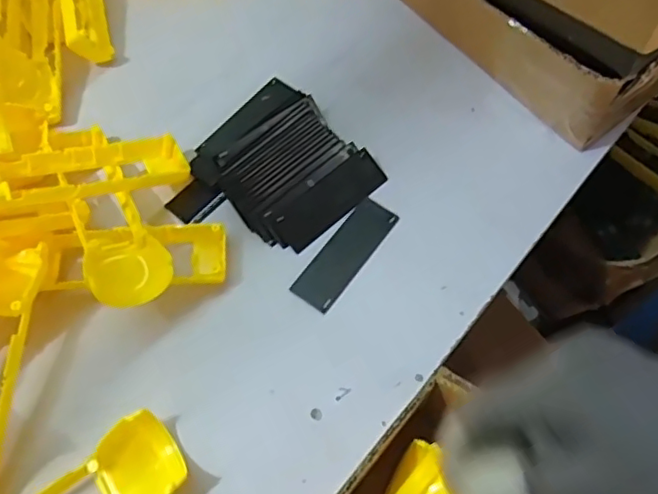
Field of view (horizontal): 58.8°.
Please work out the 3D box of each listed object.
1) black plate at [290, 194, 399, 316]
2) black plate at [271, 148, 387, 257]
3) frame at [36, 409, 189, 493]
[{"bbox_3d":[0.012,0.003,0.415,0.030,0.004,0.091,34,69,16],"label":"black plate"},{"bbox_3d":[0.001,-0.035,0.428,0.090,0.004,0.031,-39,94,-13],"label":"black plate"},{"bbox_3d":[-0.161,0.161,0.335,0.160,0.026,0.049,-32,67,-13],"label":"frame"}]

